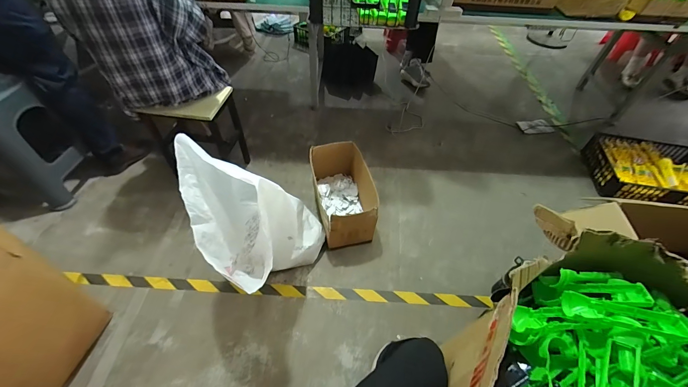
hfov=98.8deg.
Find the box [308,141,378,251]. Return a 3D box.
[{"bbox_3d":[-0.008,0.007,1.375,0.241,0.250,0.435,-7,50,-7],"label":"box"}]

